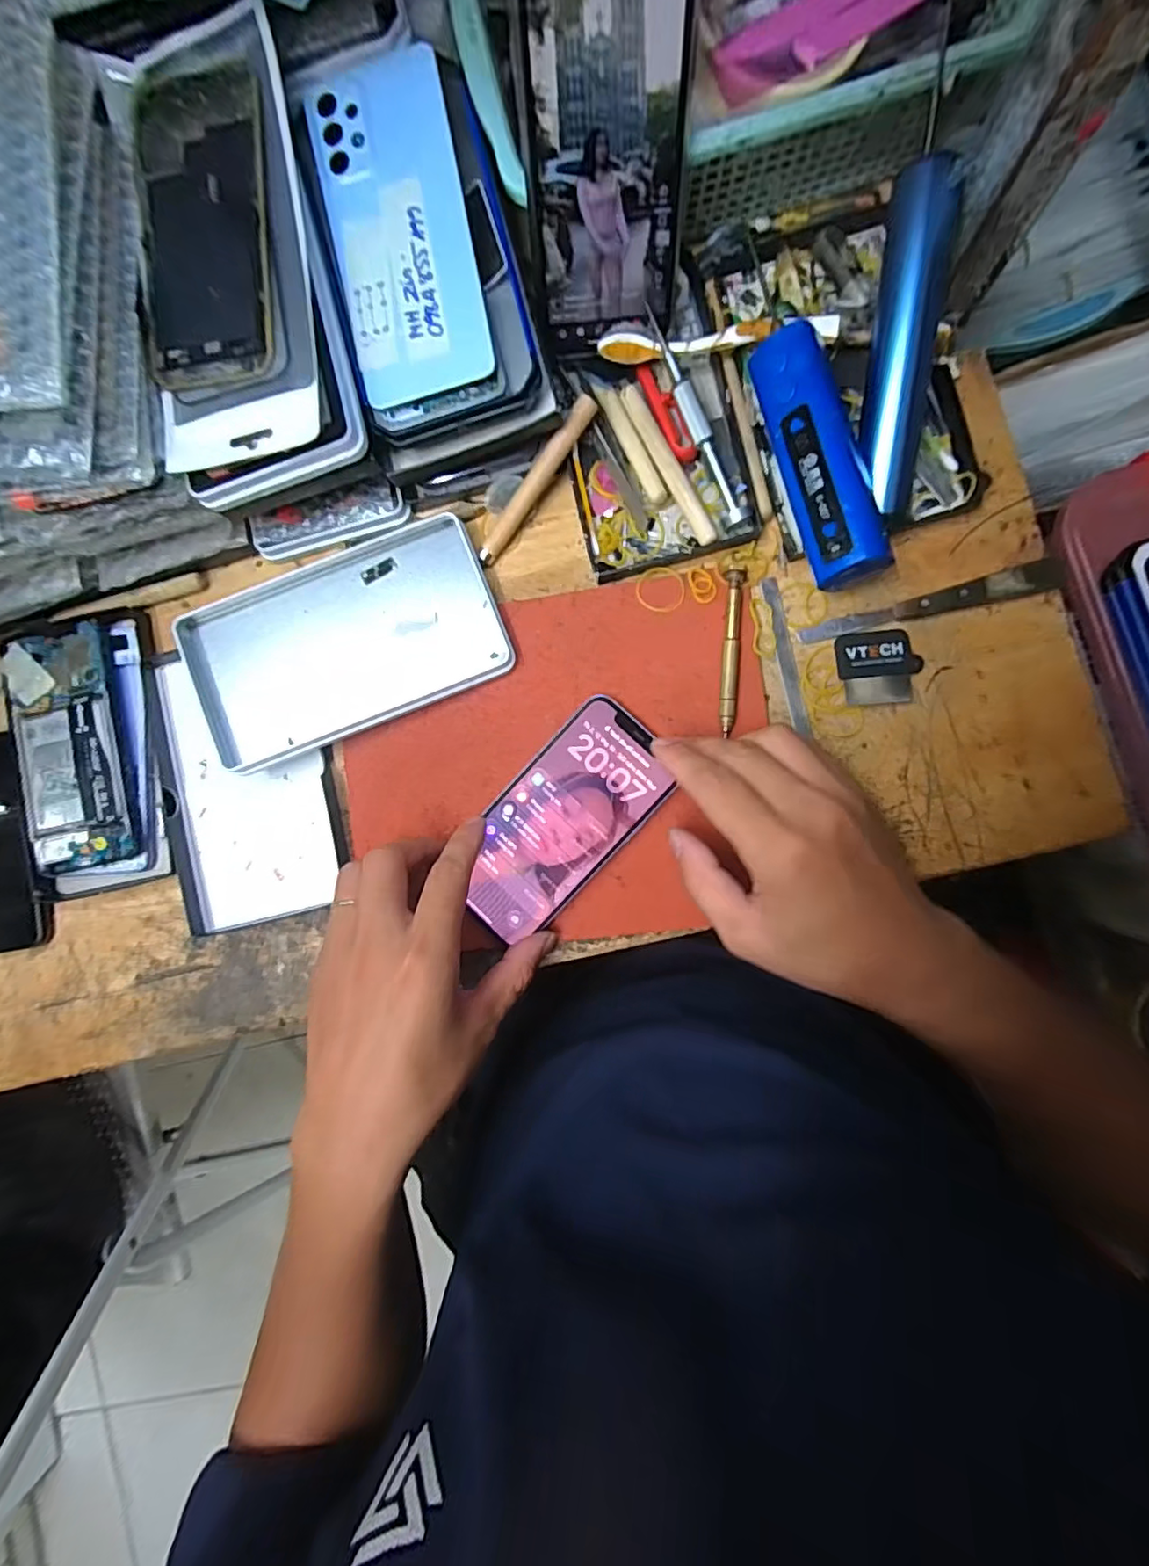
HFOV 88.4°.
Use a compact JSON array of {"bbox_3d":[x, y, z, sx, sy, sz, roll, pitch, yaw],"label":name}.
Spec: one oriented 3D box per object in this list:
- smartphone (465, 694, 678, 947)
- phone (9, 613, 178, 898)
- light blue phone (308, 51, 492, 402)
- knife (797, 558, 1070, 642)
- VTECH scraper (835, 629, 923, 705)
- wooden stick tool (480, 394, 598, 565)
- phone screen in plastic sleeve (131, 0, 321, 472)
[{"bbox_3d":[-0.009,0.022,0.339,0.073,0.006,0.141,41,93,4],"label":"smartphone"},{"bbox_3d":[-0.312,-0.018,0.378,0.092,0.015,0.173,-9,87,6],"label":"phone"},{"bbox_3d":[-0.089,-0.278,0.300,0.071,0.004,0.151,-10,98,9],"label":"light blue phone"},{"bbox_3d":[0.197,-0.098,0.324,0.139,0.014,0.015,-13,87,6],"label":"knife"},{"bbox_3d":[0.171,-0.065,0.332,0.044,0.004,0.041,-3,88,7],"label":"VTECH scraper"},{"bbox_3d":[-0.023,-0.174,0.342,0.010,0.011,0.103,42,108,4],"label":"wooden stick tool"},{"bbox_3d":[-0.173,-0.264,0.290,0.085,0.014,0.195,-3,95,8],"label":"phone screen in plastic sleeve"}]

